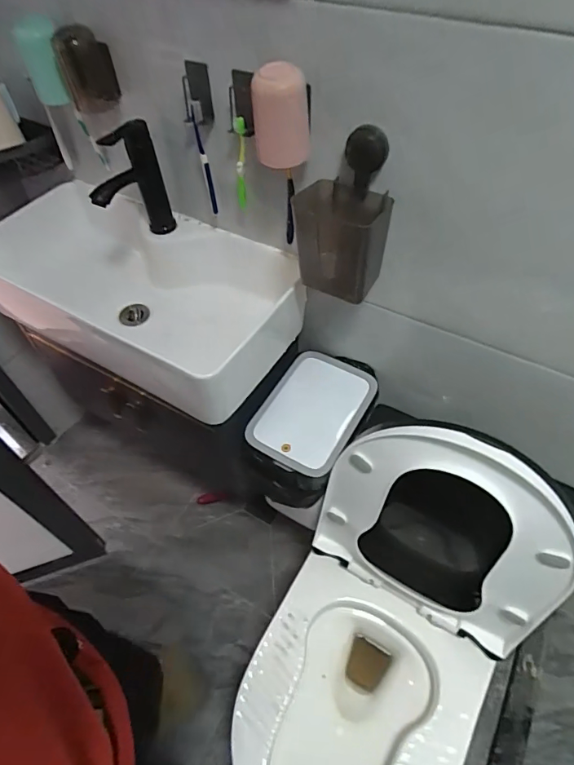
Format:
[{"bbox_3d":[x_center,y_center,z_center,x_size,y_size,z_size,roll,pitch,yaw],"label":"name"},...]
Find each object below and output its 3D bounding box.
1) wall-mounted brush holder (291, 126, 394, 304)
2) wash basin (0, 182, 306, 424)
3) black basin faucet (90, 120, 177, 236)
[{"bbox_3d":[0.080,-0.224,0.651,0.132,0.197,0.105,5,53,7],"label":"wall-mounted brush holder"},{"bbox_3d":[-0.284,-0.171,0.879,0.580,0.177,0.296,24,57,20],"label":"wash basin"},{"bbox_3d":[-0.259,-0.315,0.769,0.041,0.177,0.142,26,58,21],"label":"black basin faucet"}]

